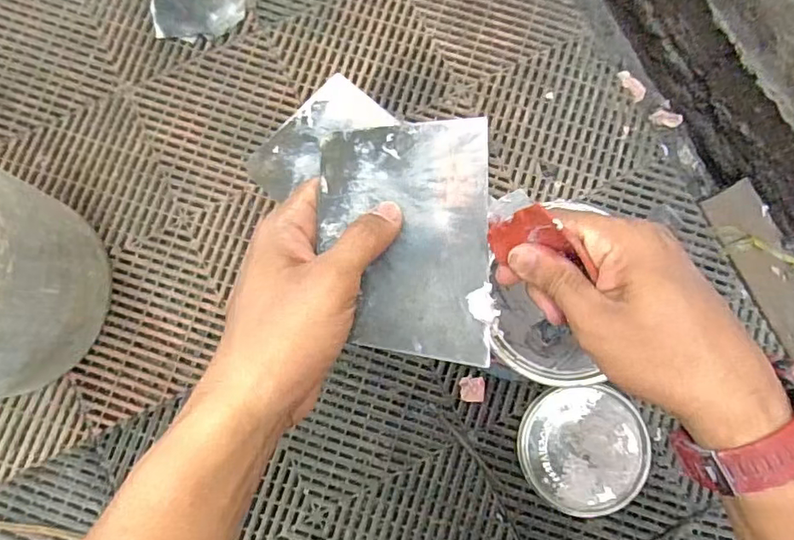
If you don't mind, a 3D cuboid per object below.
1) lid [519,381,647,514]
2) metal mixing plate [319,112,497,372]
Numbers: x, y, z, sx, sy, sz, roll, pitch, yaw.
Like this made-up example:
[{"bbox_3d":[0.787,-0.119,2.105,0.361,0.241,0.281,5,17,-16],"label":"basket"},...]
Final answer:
[{"bbox_3d":[0.226,0.218,0.647,0.146,0.017,0.148,-7,82,-2],"label":"lid"},{"bbox_3d":[0.007,-0.018,0.305,0.096,0.004,0.137,-1,84,-11],"label":"metal mixing plate"}]

